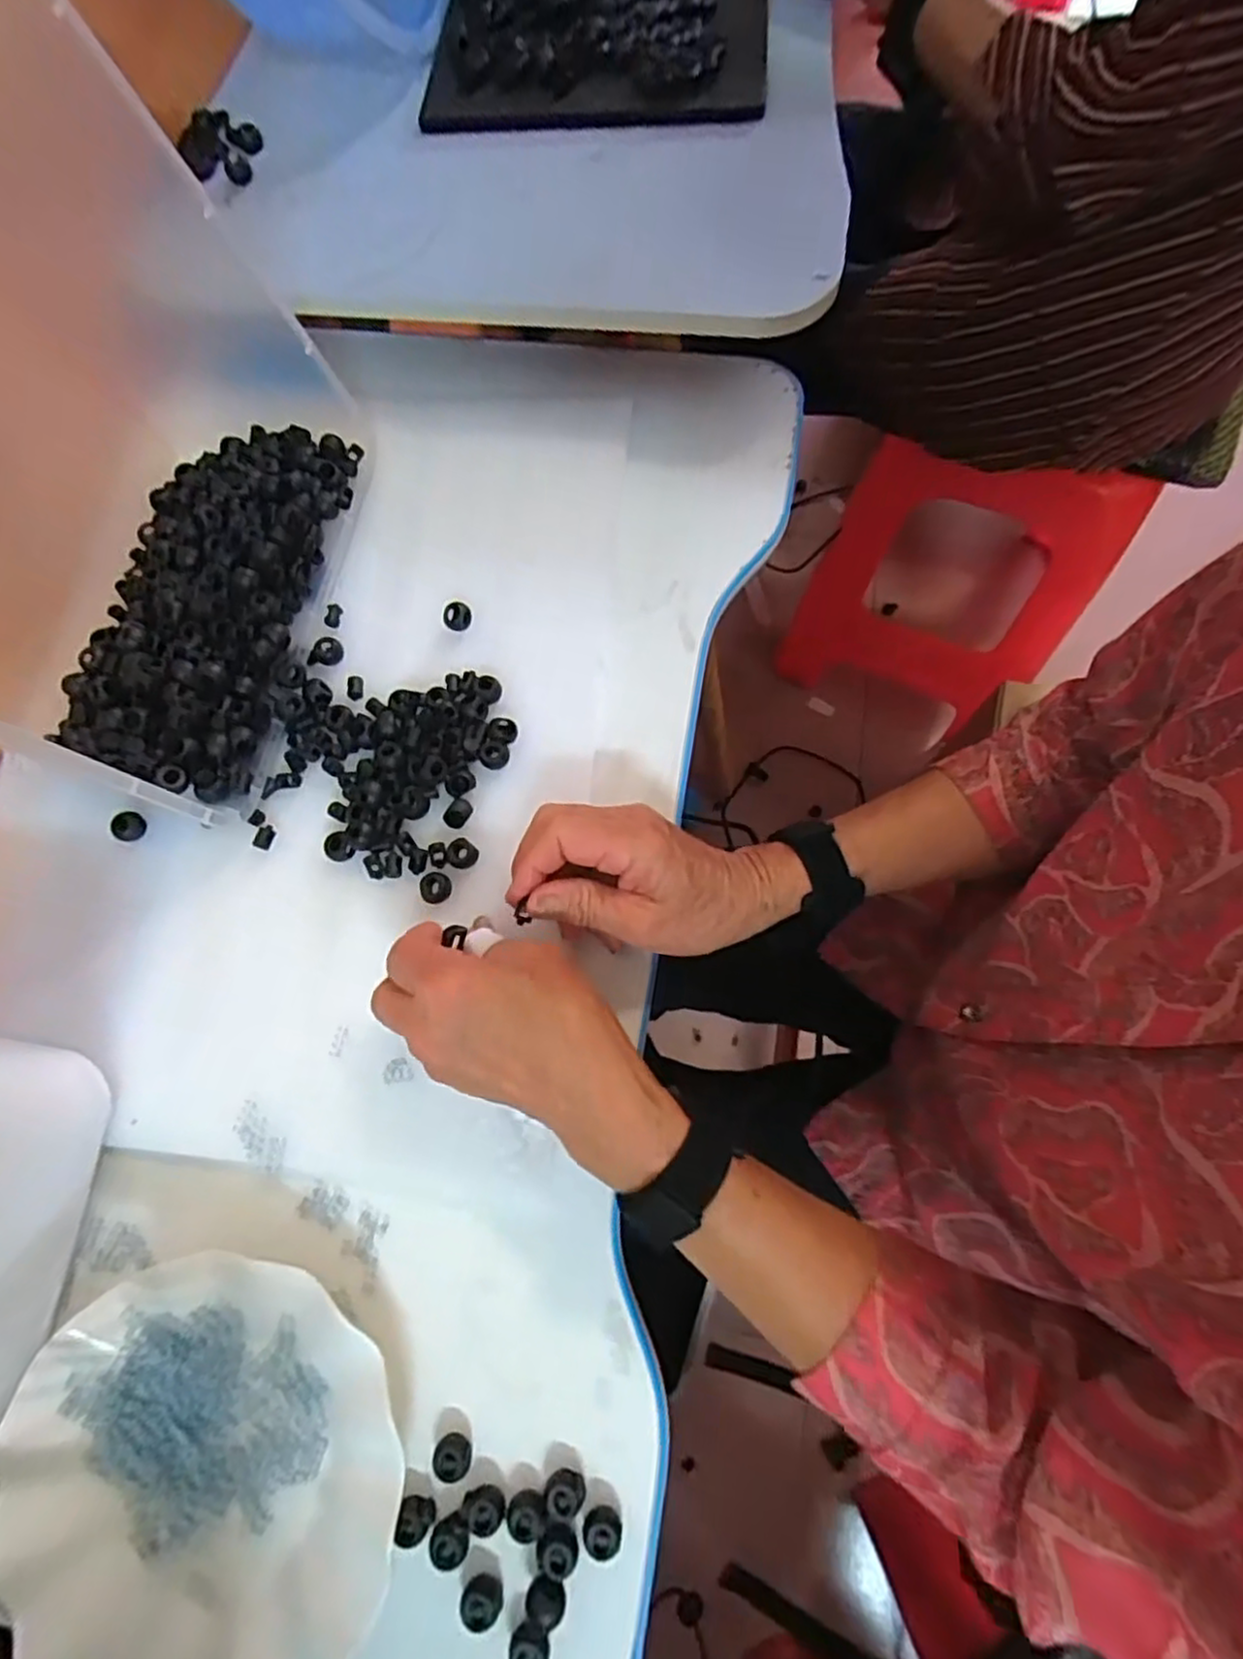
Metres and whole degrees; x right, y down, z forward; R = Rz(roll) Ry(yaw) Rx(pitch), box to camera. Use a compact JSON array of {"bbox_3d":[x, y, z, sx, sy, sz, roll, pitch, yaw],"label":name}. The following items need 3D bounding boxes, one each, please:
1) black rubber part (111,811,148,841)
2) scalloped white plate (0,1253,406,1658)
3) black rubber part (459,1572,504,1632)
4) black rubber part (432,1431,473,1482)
[{"bbox_3d":[-0.296,-0.002,0.422,0.017,0.011,0.018,-1,73,3],"label":"black rubber part"},{"bbox_3d":[-0.193,0.299,0.326,0.178,0.027,0.177,-1,73,3],"label":"scalloped white plate"},{"bbox_3d":[-0.062,0.344,0.314,0.018,0.010,0.015,23,76,10],"label":"black rubber part"},{"bbox_3d":[-0.079,0.293,0.330,0.017,0.008,0.017,-1,73,3],"label":"black rubber part"}]

